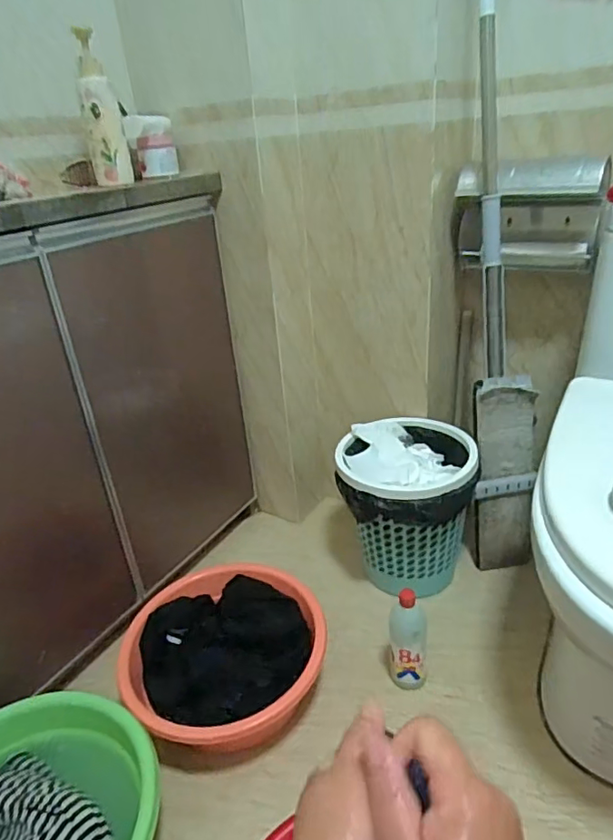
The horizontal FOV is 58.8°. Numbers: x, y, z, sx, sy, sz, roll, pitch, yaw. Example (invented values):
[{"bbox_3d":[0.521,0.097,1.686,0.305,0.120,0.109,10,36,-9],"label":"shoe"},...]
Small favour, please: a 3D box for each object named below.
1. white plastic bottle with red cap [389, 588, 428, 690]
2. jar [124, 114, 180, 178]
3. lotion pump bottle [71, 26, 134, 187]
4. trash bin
[{"bbox_3d":[0.171,0.372,0.909,0.066,0.195,0.053,1,29,13],"label":"white plastic bottle with red cap"},{"bbox_3d":[-0.278,-0.495,0.984,0.080,0.093,0.084,-10,29,-9],"label":"jar"},{"bbox_3d":[-0.328,-0.491,0.870,0.061,0.205,0.080,-13,29,-14],"label":"lotion pump bottle"},{"bbox_3d":[0.199,0.187,1.119,0.254,0.299,0.245,-6,28,-1],"label":"trash bin"}]

